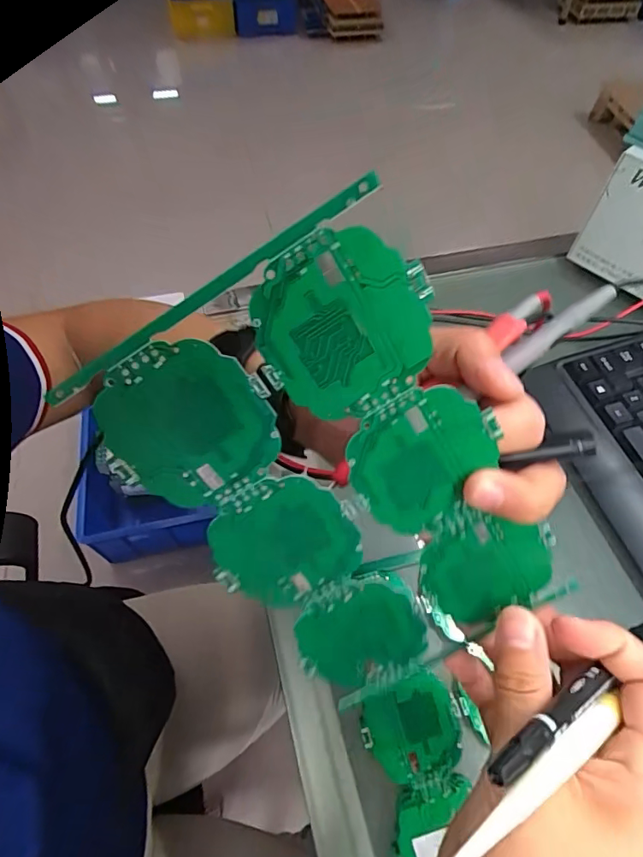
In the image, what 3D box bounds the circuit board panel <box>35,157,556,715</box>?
[{"bbox_3d":[0.010,0.028,0.175,0.114,0.175,0.006,-31,25,9],"label":"circuit board panel"}]

